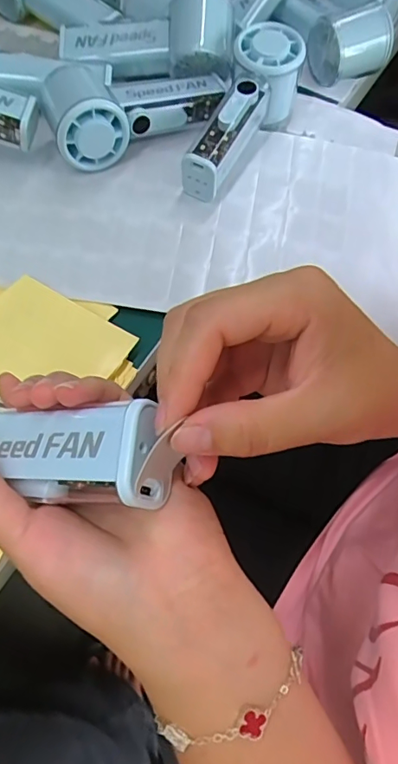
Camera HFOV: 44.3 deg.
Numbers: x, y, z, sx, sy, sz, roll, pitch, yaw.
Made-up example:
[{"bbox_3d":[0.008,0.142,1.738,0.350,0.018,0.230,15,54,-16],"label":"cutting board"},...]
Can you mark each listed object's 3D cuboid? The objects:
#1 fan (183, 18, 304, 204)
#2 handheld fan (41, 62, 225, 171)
[{"bbox_3d":[0.036,-0.217,0.398,0.060,0.056,0.146,18,65,8],"label":"fan"},{"bbox_3d":[-0.061,-0.242,0.411,0.154,0.052,0.088,-32,69,-15],"label":"handheld fan"}]

